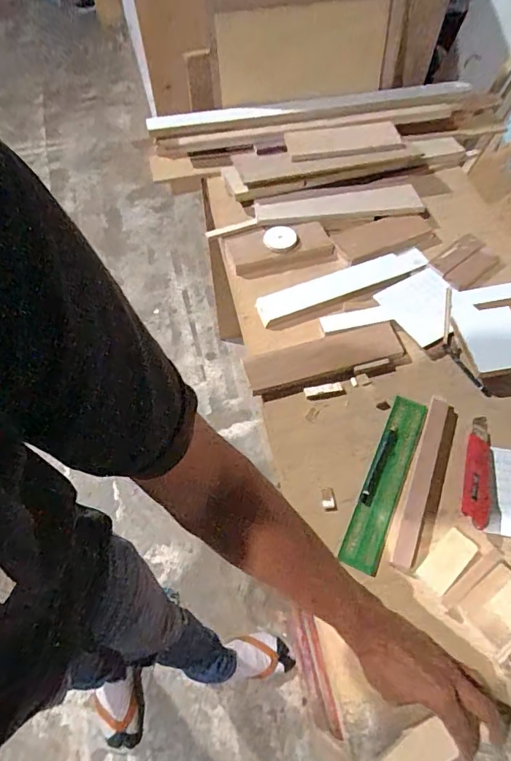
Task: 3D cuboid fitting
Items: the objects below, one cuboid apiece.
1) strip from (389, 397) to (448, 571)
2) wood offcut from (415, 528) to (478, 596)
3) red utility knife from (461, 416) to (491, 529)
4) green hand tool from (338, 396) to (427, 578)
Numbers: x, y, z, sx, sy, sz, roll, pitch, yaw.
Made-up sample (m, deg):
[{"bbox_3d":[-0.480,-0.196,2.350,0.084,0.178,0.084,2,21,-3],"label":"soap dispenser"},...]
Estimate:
[{"bbox_3d":[0.223,0.129,0.634,0.025,0.012,0.249,19,58,14],"label":"strip"},{"bbox_3d":[0.229,0.216,0.568,0.079,0.005,0.036,-39,63,-22],"label":"wood offcut"},{"bbox_3d":[0.292,0.117,0.623,0.034,0.010,0.155,14,58,11],"label":"red utility knife"},{"bbox_3d":[0.175,0.130,0.635,0.048,0.011,0.252,19,59,18],"label":"green hand tool"}]

